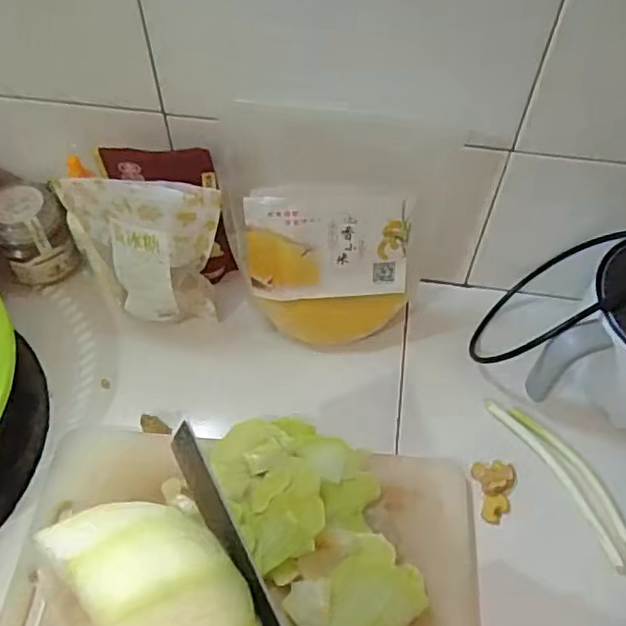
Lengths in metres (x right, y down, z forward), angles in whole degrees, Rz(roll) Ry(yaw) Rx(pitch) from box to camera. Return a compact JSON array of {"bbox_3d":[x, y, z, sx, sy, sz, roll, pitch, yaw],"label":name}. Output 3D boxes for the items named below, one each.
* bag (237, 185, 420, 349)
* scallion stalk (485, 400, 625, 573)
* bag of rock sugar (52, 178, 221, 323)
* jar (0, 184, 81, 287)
[{"bbox_3d":[0.019,-0.038,0.637,0.170,0.185,0.057,-1,56,-2],"label":"bag"},{"bbox_3d":[0.248,0.154,0.621,0.045,0.016,0.187,-24,59,-17],"label":"scallion stalk"},{"bbox_3d":[-0.164,-0.044,0.636,0.145,0.198,0.055,4,55,1],"label":"bag of rock sugar"},{"bbox_3d":[-0.316,-0.083,0.711,0.079,0.106,0.081,0,55,-1],"label":"jar"}]

